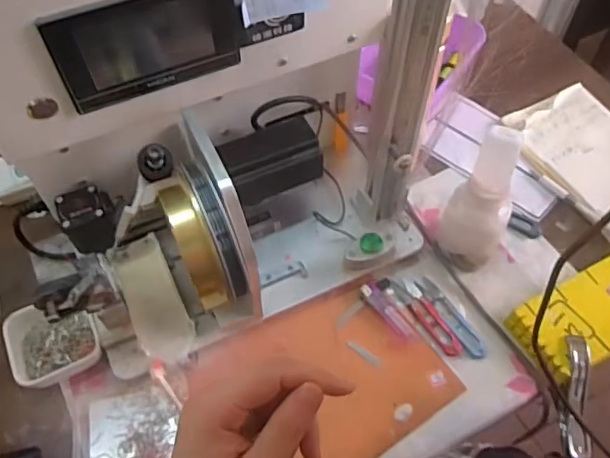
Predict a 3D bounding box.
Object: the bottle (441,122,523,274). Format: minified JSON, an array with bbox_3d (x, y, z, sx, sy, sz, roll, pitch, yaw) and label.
[{"bbox_3d":[0.177,-0.021,0.557,0.063,0.173,0.052,27,61,16],"label":"bottle"}]

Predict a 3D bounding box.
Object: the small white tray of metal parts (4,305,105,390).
[{"bbox_3d":[-0.249,0.109,0.556,0.081,0.024,0.089,-22,60,-14],"label":"small white tray of metal parts"}]

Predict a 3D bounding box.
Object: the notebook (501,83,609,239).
[{"bbox_3d":[0.357,-0.088,0.690,0.144,0.021,0.213,-25,60,-16],"label":"notebook"}]

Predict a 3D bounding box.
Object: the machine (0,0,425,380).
[{"bbox_3d":[-0.070,-0.084,0.487,0.347,0.331,0.239,-29,62,-18],"label":"machine"}]

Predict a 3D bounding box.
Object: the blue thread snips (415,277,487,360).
[{"bbox_3d":[0.154,0.090,0.586,0.024,0.010,0.103,-24,60,-15],"label":"blue thread snips"}]

